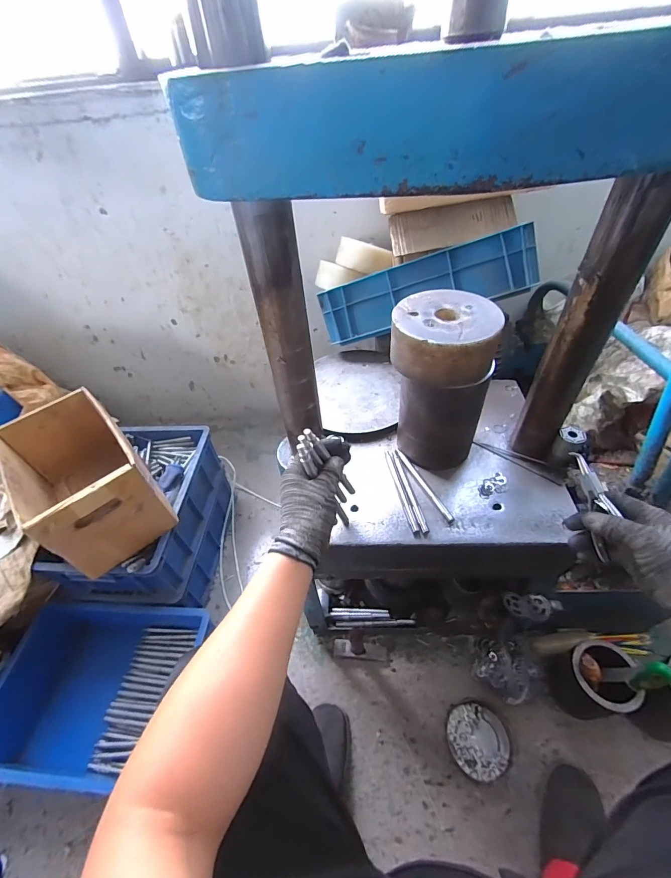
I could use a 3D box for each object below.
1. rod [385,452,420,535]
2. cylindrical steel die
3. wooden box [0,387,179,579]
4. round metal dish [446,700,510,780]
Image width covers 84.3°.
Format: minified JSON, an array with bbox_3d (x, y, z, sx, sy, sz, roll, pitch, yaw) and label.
[{"bbox_3d":[0.108,0.084,0.616,0.011,0.007,0.162,-10,47,-4],"label":"rod"},{"bbox_3d":[0.164,-0.084,0.594,0.144,0.243,0.138,11,49,16],"label":"cylindrical steel die"},{"bbox_3d":[-0.510,0.085,0.773,0.189,0.208,0.313,-35,53,-24],"label":"wooden box"},{"bbox_3d":[0.283,0.596,0.735,0.113,0.010,0.116,-3,47,3],"label":"round metal dish"}]

